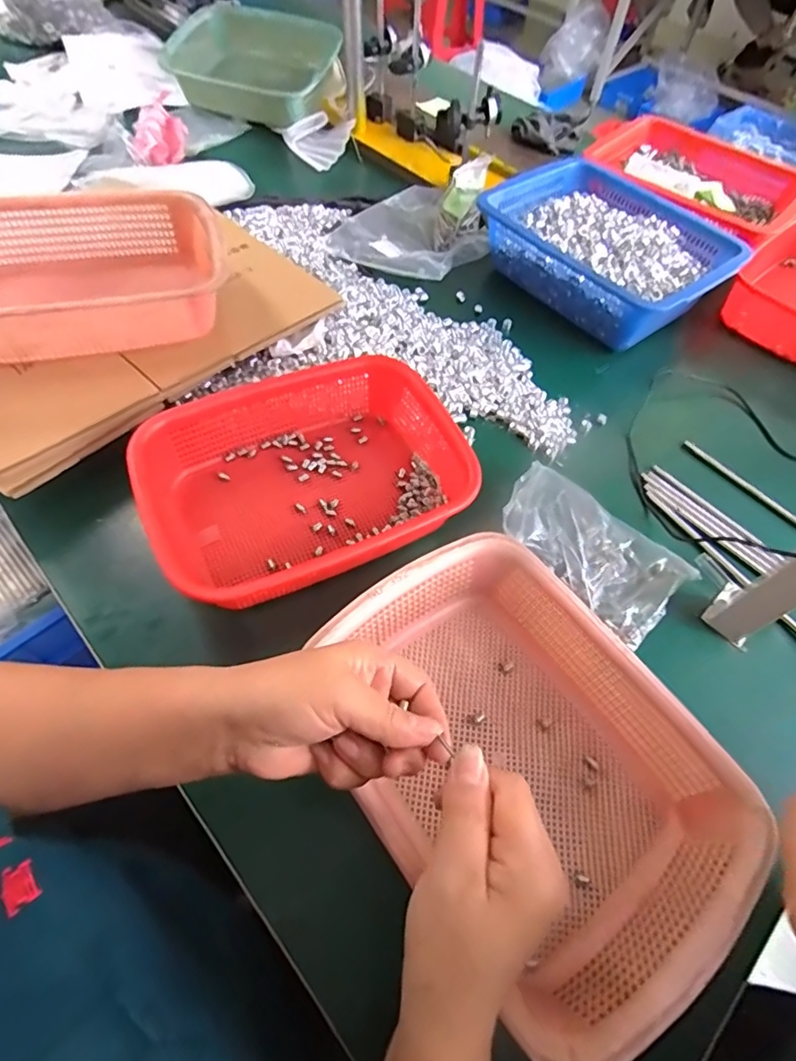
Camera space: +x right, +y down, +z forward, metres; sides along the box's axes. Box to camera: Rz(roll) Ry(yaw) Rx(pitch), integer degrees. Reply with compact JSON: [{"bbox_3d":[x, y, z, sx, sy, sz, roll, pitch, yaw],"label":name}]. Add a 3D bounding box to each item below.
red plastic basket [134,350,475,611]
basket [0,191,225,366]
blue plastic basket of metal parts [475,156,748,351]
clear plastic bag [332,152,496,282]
[{"bbox_3d":[-0.076,-0.059,0.519,0.316,0.073,0.223,-21,61,-17],"label":"red plastic basket"},{"bbox_3d":[-0.347,-0.268,0.562,0.309,0.083,0.218,-17,60,-15],"label":"basket"},{"bbox_3d":[0.304,-0.397,0.753,0.249,0.087,0.307,-34,66,-23],"label":"blue plastic basket of metal parts"},{"bbox_3d":[0.028,-0.464,0.775,0.185,0.086,0.232,30,60,14],"label":"clear plastic bag"}]

